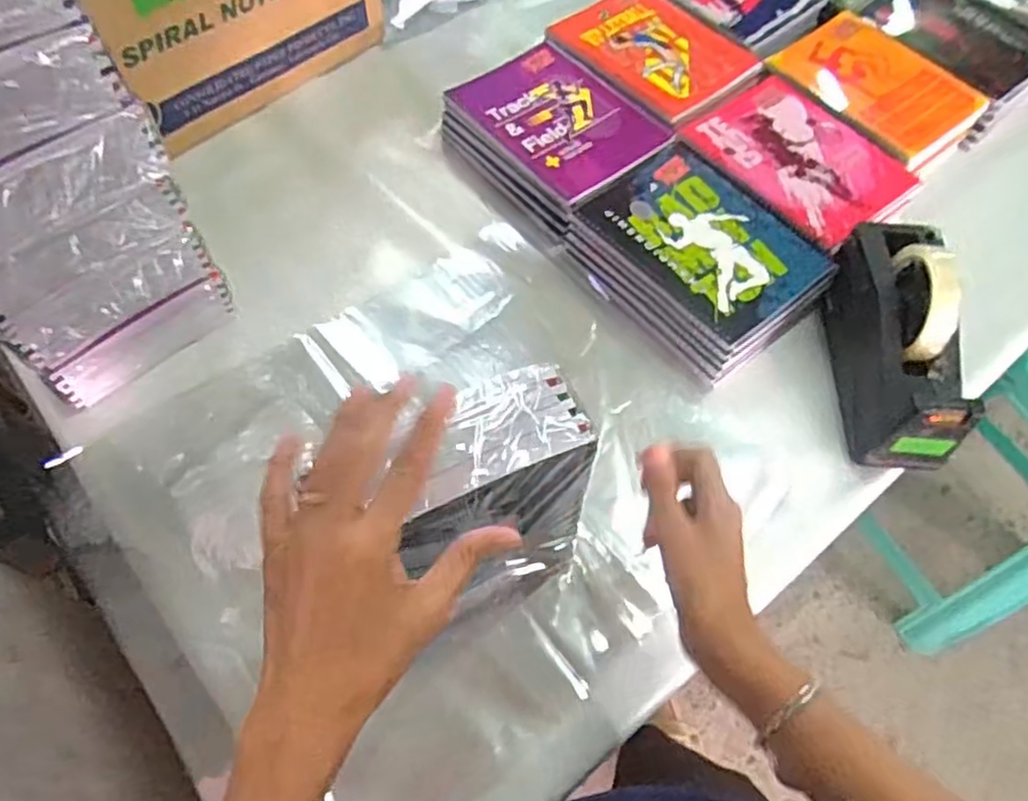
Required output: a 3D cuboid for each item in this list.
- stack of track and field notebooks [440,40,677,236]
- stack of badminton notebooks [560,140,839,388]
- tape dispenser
[{"bbox_3d":[0.041,-0.280,0.736,0.163,0.046,0.195,-39,69,-21],"label":"stack of track and field notebooks"},{"bbox_3d":[0.175,-0.138,0.674,0.164,0.053,0.208,-37,68,-21],"label":"stack of badminton notebooks"},{"bbox_3d":[0.328,-0.055,0.604,0.078,0.114,0.204,5,61,0],"label":"tape dispenser"}]

